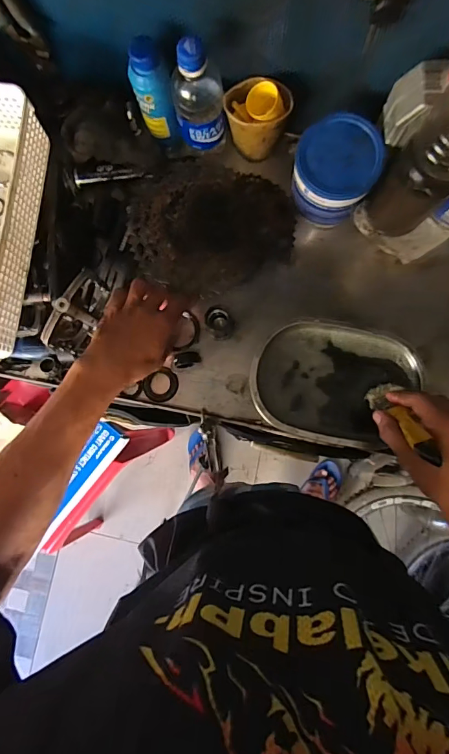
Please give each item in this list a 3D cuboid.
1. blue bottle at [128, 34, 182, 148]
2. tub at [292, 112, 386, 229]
[{"bbox_3d":[-0.088,-0.349,0.533,0.043,0.165,0.040,-11,84,3],"label":"blue bottle"},{"bbox_3d":[0.138,-0.257,0.529,0.099,0.093,0.096,0,85,4],"label":"tub"}]

